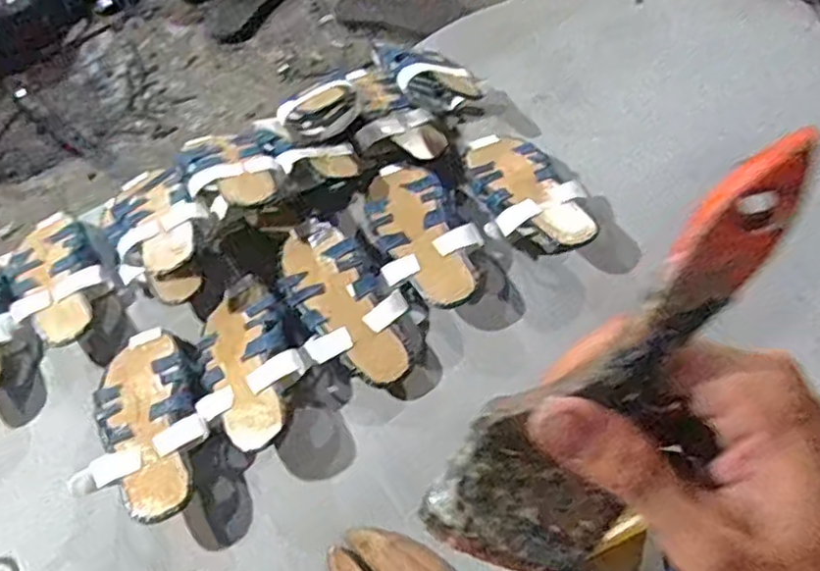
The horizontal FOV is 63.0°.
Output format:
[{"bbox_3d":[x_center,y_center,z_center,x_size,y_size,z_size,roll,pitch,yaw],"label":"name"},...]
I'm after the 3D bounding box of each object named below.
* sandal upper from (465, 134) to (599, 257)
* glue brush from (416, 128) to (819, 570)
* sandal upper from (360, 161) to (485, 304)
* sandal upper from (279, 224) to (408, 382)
[{"bbox_3d":[0.137,-0.112,0.815,0.102,0.057,0.232,-24,50,-9],"label":"sandal upper"},{"bbox_3d":[0.067,0.028,0.215,0.054,0.175,0.018,32,24,3],"label":"glue brush"},{"bbox_3d":[0.009,-0.064,0.802,0.119,0.037,0.233,-27,59,-10],"label":"sandal upper"},{"bbox_3d":[-0.079,0.019,0.763,0.113,0.033,0.227,-31,60,-12],"label":"sandal upper"}]

